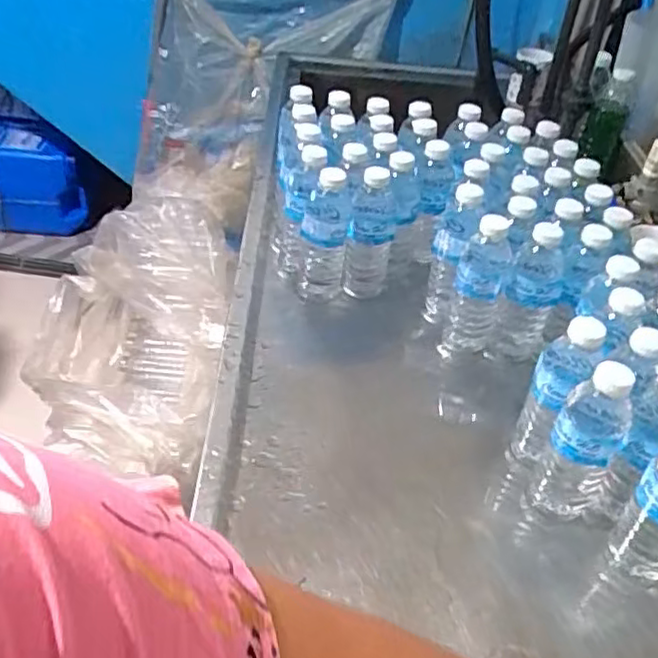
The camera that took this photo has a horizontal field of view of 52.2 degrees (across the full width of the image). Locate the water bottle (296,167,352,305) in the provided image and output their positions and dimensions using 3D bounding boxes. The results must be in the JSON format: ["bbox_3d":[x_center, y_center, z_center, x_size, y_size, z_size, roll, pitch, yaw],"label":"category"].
[{"bbox_3d":[-0.006,-0.117,0.849,0.058,0.171,0.062,6,41,-2],"label":"water bottle"}]

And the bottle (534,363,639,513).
[{"bbox_3d":[0.228,0.102,0.607,0.060,0.168,0.074,30,45,24],"label":"bottle"}]

